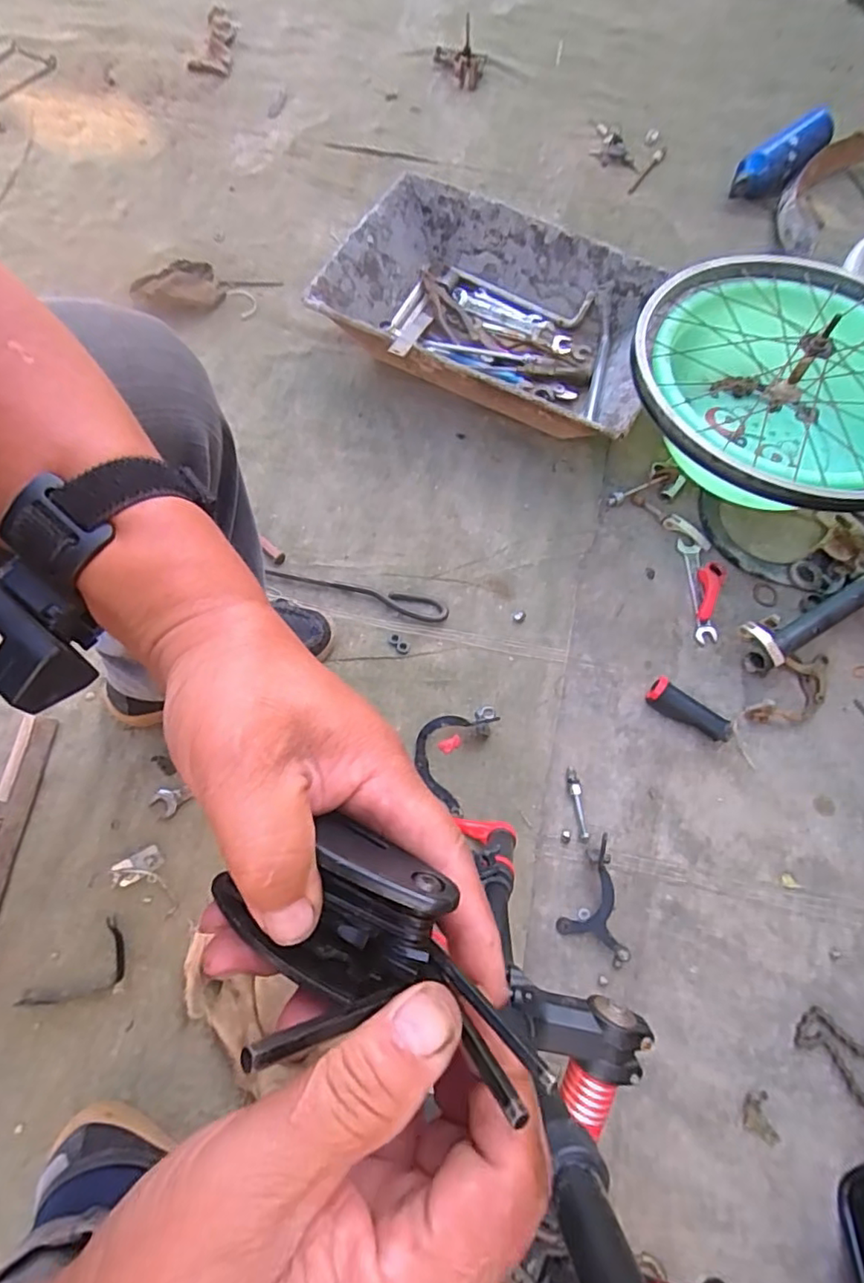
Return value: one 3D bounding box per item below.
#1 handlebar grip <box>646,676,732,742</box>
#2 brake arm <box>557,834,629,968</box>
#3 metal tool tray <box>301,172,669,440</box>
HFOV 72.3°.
[{"bbox_3d":[0.311,0.085,0.717,0.101,0.029,0.032,32,71,10],"label":"handlebar grip"},{"bbox_3d":[0.193,0.279,0.642,0.076,0.026,0.112,25,70,8],"label":"brake arm"},{"bbox_3d":[0.094,-0.472,0.874,0.478,0.107,0.300,28,71,9],"label":"metal tool tray"}]

